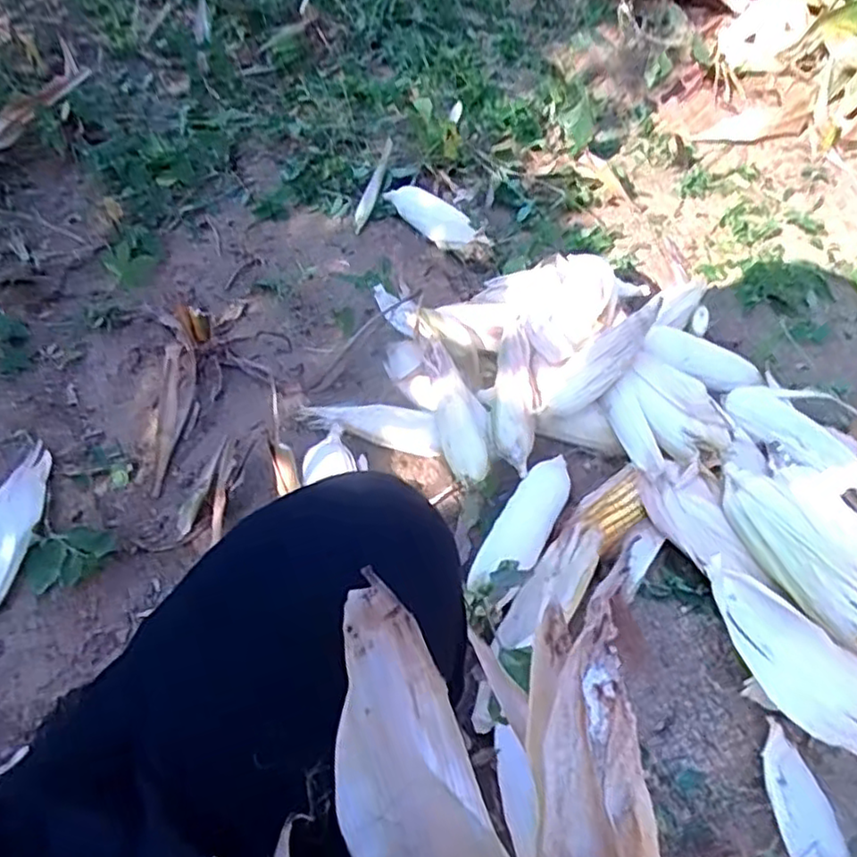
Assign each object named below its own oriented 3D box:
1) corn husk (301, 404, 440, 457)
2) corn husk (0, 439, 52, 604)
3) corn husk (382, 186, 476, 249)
[{"bbox_3d":[-0.070,-0.006,0.865,0.188,0.038,0.052,16,51,12],"label":"corn husk"},{"bbox_3d":[-0.464,0.111,0.773,0.060,0.030,0.220,2,49,0],"label":"corn husk"},{"bbox_3d":[0.006,-0.354,1.150,0.190,0.049,0.066,36,57,26],"label":"corn husk"}]

